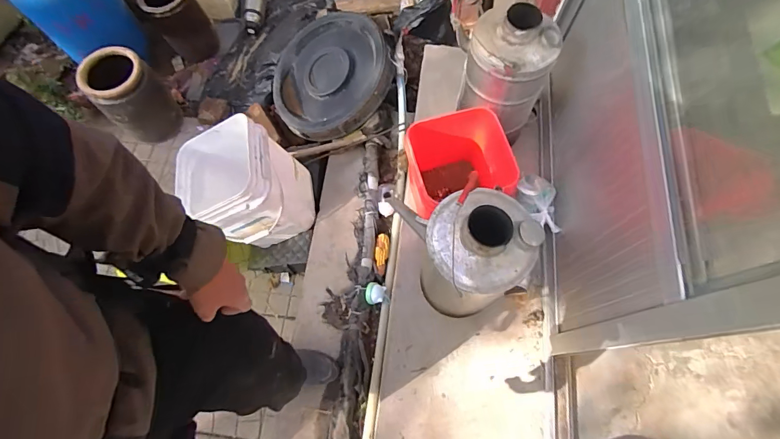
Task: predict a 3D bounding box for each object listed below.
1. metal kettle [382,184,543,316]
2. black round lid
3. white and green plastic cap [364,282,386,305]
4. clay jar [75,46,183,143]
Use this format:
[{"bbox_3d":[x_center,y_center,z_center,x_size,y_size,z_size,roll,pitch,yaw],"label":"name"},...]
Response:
[{"bbox_3d":[0.175,0.077,0.938,0.215,0.399,0.240,-25,71,-8],"label":"metal kettle"},{"bbox_3d":[-0.236,-0.549,1.558,0.492,0.081,0.492,-5,79,25],"label":"black round lid"},{"bbox_3d":[-0.049,0.234,1.266,0.059,0.039,0.067,11,70,5],"label":"white and green plastic cap"},{"bbox_3d":[-1.017,-0.486,1.592,0.226,0.331,0.230,0,69,1],"label":"clay jar"}]

